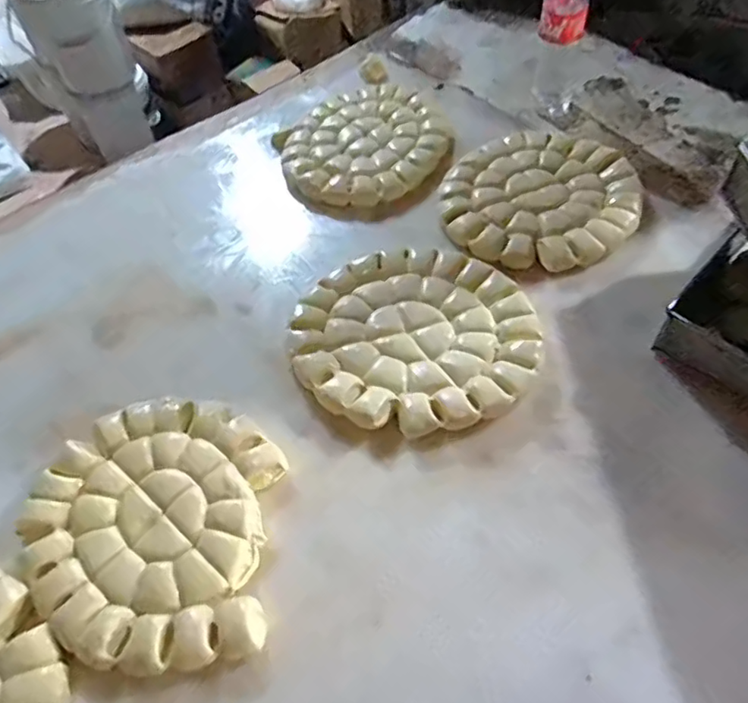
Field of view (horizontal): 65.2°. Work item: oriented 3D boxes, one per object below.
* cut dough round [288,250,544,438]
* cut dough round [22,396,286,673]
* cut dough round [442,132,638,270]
[{"bbox_3d":[0.048,-0.021,0.700,0.282,0.027,0.252,12,55,14],"label":"cut dough round"},{"bbox_3d":[-0.222,0.168,0.589,0.246,0.032,0.263,-3,53,3],"label":"cut dough round"},{"bbox_3d":[0.230,-0.223,0.823,0.257,0.031,0.260,-3,53,3],"label":"cut dough round"}]

